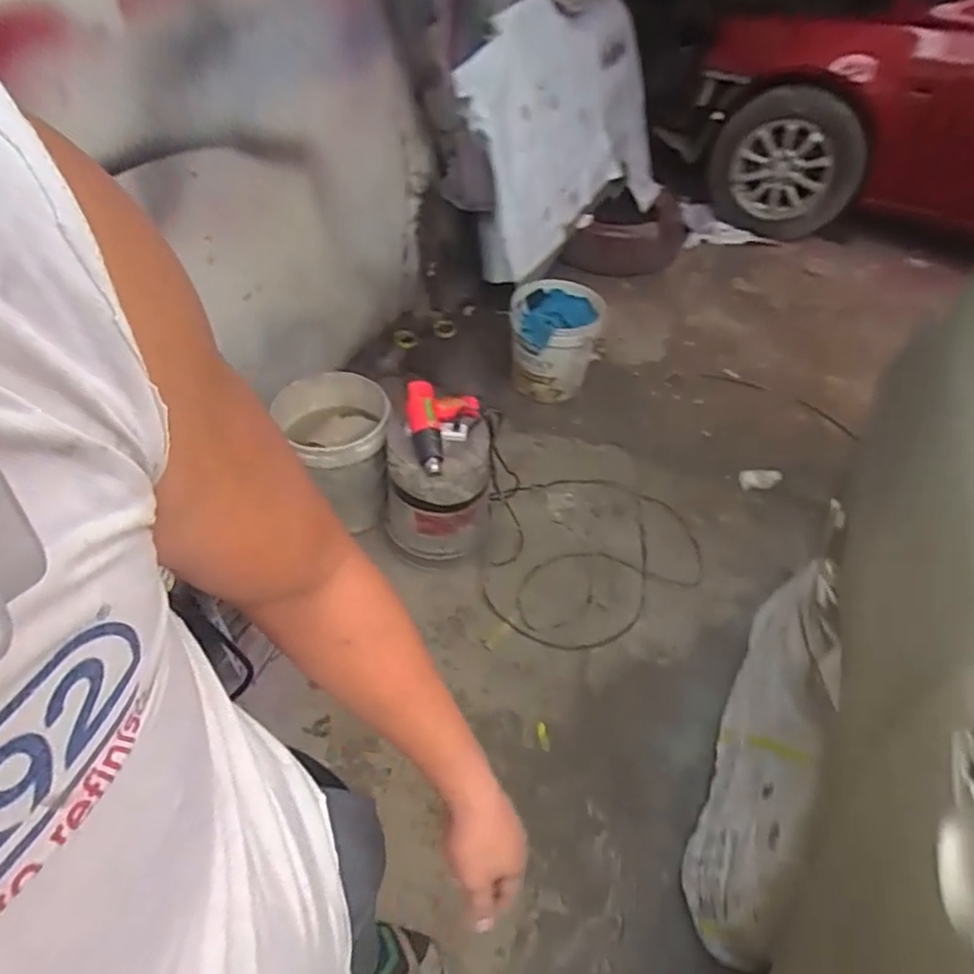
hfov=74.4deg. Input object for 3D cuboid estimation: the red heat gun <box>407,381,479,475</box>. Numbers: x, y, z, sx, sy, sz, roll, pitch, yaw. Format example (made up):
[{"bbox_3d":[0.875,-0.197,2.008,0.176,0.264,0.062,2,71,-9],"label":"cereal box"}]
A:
[{"bbox_3d":[-0.105,-0.151,1.518,0.177,0.125,0.192,-1,49,-4],"label":"red heat gun"}]

